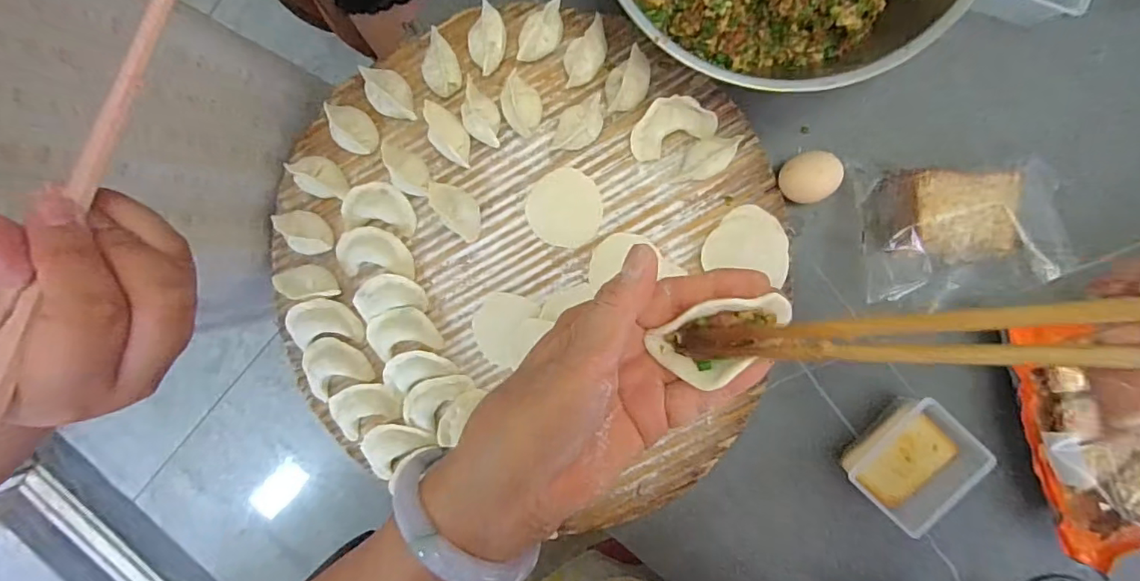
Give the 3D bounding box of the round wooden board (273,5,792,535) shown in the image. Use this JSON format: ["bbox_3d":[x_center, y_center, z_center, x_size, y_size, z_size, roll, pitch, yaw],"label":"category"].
[{"bbox_3d":[-0.038,-0.023,0.429,0.402,0.035,0.379,0,94,2],"label":"round wooden board"}]

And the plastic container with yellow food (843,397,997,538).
[{"bbox_3d":[0.271,0.135,0.418,0.076,0.046,0.088,43,94,-1],"label":"plastic container with yellow food"}]

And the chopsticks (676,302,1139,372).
[{"bbox_3d":[0.163,0.015,0.167,0.257,0.017,0.027,-6,94,30],"label":"chopsticks"}]

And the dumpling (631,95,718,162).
[{"bbox_3d":[0.081,-0.131,0.411,0.067,0.025,0.038,-21,92,3],"label":"dumpling"}]

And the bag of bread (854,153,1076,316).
[{"bbox_3d":[0.303,-0.045,0.397,0.149,0.043,0.106,0,94,2],"label":"bag of bread"}]

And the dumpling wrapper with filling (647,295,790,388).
[{"bbox_3d":[0.068,0.021,0.229,0.059,0.019,0.035,-18,93,3],"label":"dumpling wrapper with filling"}]

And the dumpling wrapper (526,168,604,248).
[{"bbox_3d":[-0.004,-0.068,0.429,0.060,0.004,0.061,3,94,2],"label":"dumpling wrapper"}]

